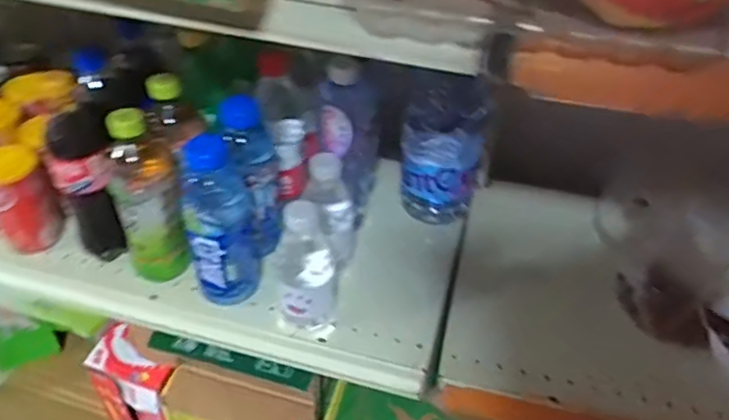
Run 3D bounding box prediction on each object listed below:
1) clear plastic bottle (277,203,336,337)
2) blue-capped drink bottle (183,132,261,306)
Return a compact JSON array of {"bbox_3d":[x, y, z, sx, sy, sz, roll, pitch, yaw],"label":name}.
[{"bbox_3d":[-0.061,0.062,0.651,0.058,0.155,0.060,-1,43,-3],"label":"clear plastic bottle"},{"bbox_3d":[-0.153,0.016,0.658,0.065,0.190,0.065,-6,43,-9],"label":"blue-capped drink bottle"}]

